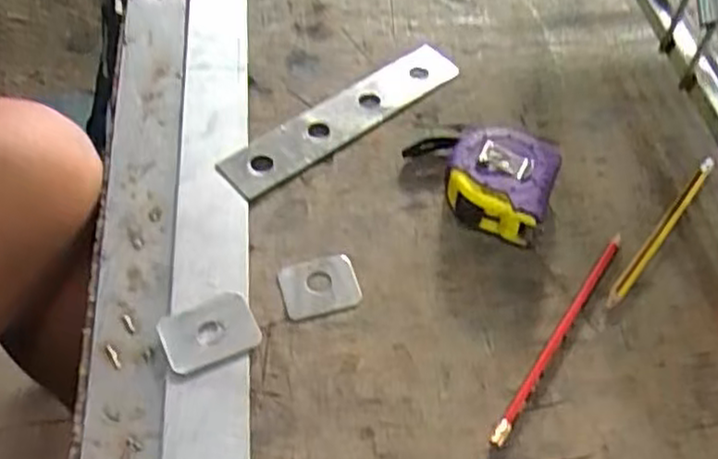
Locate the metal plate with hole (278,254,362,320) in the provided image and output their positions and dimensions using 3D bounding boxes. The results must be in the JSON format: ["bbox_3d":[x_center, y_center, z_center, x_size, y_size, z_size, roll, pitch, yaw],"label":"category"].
[{"bbox_3d":[-0.024,0.035,0.458,0.047,0.005,0.037,-12,54,-10],"label":"metal plate with hole"}]

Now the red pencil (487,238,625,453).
[{"bbox_3d":[0.121,0.061,0.440,0.008,0.007,0.165,29,58,20],"label":"red pencil"}]

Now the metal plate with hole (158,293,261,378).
[{"bbox_3d":[-0.088,0.061,0.435,0.054,0.008,0.038,-20,56,-16],"label":"metal plate with hole"}]

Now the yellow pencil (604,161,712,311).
[{"bbox_3d":[0.203,-0.001,0.492,0.010,0.004,0.151,33,59,22],"label":"yellow pencil"}]

